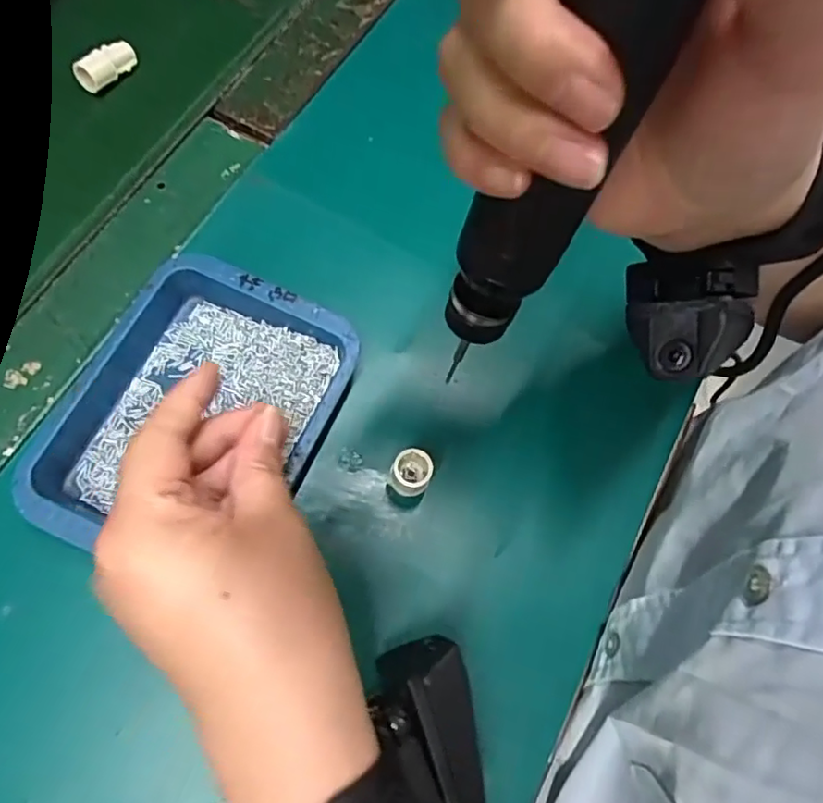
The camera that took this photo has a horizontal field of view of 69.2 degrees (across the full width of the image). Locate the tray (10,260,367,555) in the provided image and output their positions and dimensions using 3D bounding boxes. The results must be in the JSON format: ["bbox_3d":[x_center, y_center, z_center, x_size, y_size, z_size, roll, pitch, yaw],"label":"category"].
[{"bbox_3d":[-0.107,0.006,0.303,0.119,0.023,0.155,24,69,5],"label":"tray"}]

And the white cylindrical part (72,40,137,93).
[{"bbox_3d":[-0.202,-0.224,0.395,0.016,0.016,0.041,34,70,9],"label":"white cylindrical part"}]

